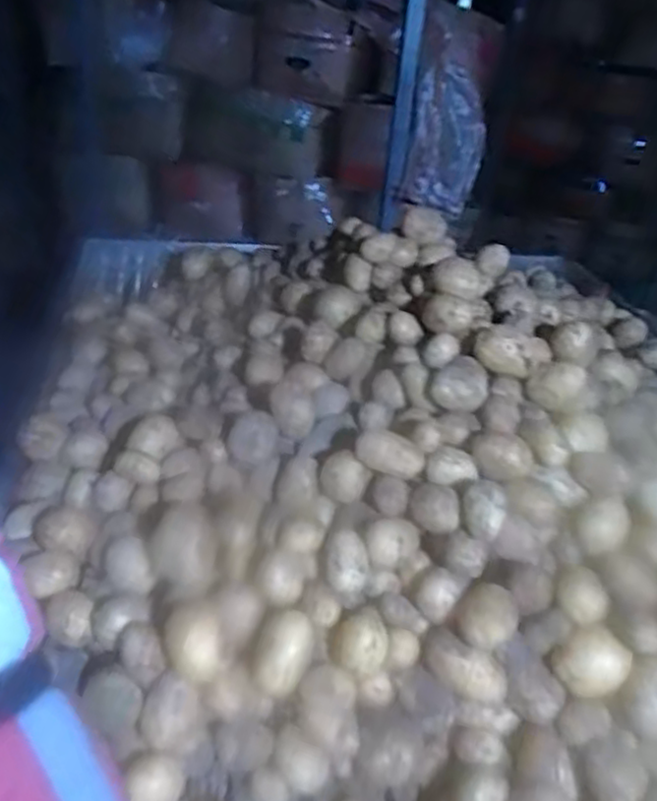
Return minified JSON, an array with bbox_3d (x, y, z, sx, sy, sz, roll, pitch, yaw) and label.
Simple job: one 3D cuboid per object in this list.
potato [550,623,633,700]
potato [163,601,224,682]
[{"bbox_3d":[0.198,0.197,0.533,0.037,0.036,0.045,-16,36,-33],"label":"potato"},{"bbox_3d":[-0.099,0.175,0.519,0.041,0.041,0.036,-2,30,-14],"label":"potato"}]

